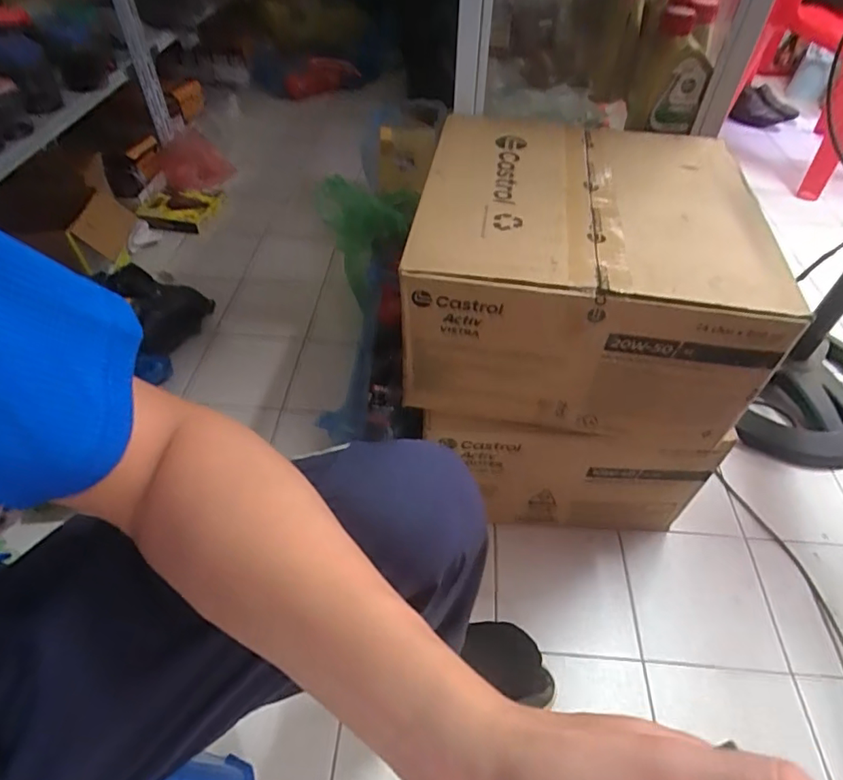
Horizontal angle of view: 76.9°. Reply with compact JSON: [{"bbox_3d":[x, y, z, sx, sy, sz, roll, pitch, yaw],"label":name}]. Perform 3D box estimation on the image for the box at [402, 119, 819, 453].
[{"bbox_3d":[0.207,-0.174,0.728,0.405,0.232,0.385,7,49,6],"label":"box"}]

